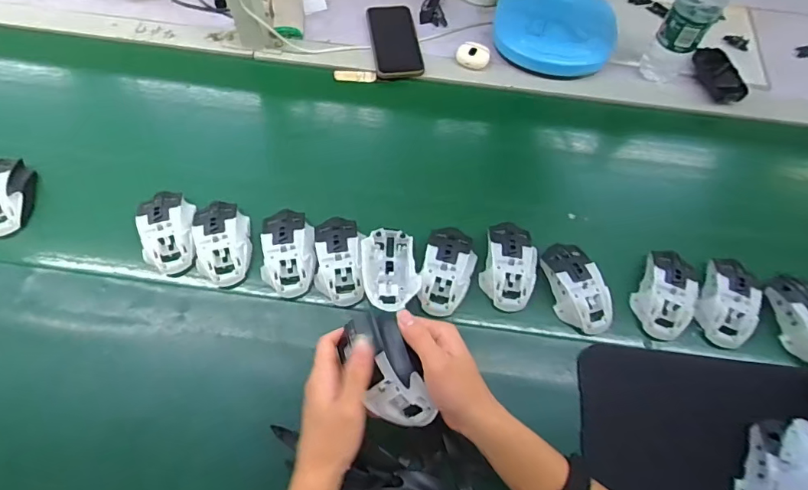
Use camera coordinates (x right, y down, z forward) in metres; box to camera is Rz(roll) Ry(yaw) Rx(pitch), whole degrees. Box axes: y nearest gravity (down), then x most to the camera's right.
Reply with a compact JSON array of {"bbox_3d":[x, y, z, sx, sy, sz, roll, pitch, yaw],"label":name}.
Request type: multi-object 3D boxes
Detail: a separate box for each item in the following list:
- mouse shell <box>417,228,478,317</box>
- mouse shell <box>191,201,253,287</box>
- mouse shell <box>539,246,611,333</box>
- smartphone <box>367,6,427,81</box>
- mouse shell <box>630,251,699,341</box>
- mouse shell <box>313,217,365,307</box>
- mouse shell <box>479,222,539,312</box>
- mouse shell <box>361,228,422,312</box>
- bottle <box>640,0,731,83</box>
[{"bbox_3d":[0.055,0.026,0.586,0.061,0.033,0.119,14,62,5],"label":"mouse shell"},{"bbox_3d":[-0.227,-0.006,0.591,0.064,0.032,0.109,-10,62,-8],"label":"mouse shell"},{"bbox_3d":[0.213,0.050,0.586,0.060,0.035,0.114,-18,64,-12],"label":"mouse shell"},{"bbox_3d":[-0.014,-0.336,0.779,0.077,0.015,0.159,-7,62,-6],"label":"smartphone"},{"bbox_3d":[0.333,0.055,0.593,0.072,0.042,0.124,23,63,10],"label":"mouse shell"},{"bbox_3d":[-0.080,0.017,0.586,0.057,0.034,0.107,-3,62,-4],"label":"mouse shell"},{"bbox_3d":[0.133,0.023,0.595,0.064,0.036,0.112,13,62,4],"label":"mouse shell"},{"bbox_3d":[-0.017,0.031,0.577,0.065,0.035,0.111,-6,62,-6],"label":"mouse shell"},{"bbox_3d":[0.425,-0.342,0.693,0.063,0.240,0.080,35,66,15],"label":"bottle"}]

